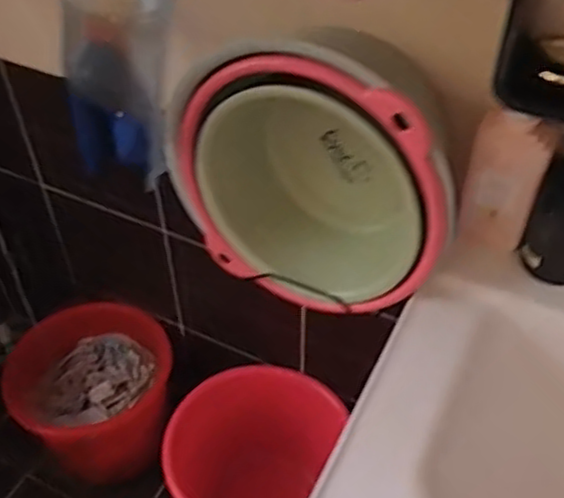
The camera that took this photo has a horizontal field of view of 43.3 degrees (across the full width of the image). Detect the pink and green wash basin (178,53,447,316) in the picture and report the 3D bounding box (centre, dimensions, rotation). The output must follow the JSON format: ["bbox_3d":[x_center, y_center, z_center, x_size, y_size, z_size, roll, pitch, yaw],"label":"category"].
[{"bbox_3d":[0.041,-0.082,0.950,0.355,0.365,0.162,15,47,15],"label":"pink and green wash basin"}]

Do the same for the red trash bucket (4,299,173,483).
[{"bbox_3d":[-0.425,0.332,1.643,0.329,0.271,0.342,-1,45,1],"label":"red trash bucket"}]

